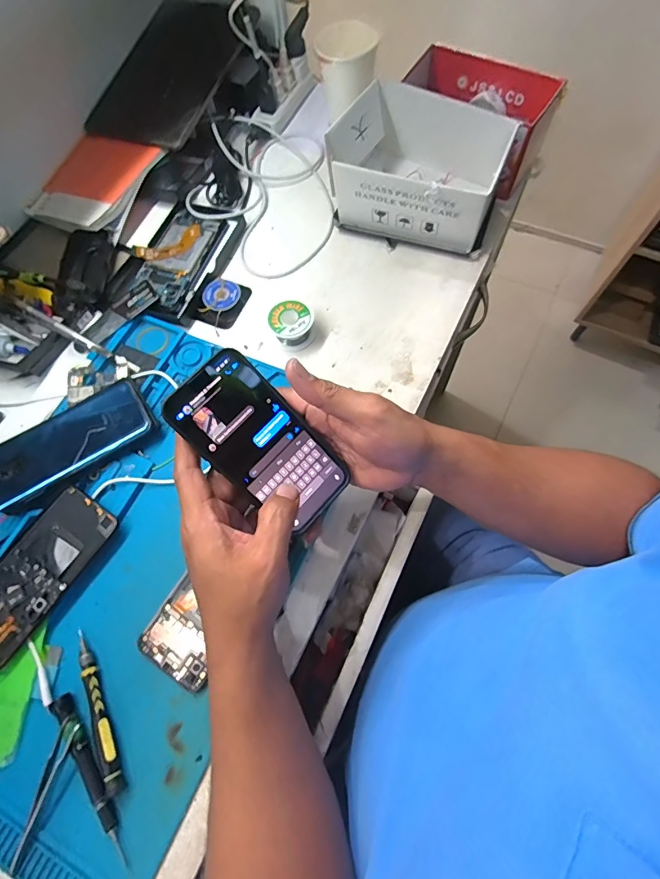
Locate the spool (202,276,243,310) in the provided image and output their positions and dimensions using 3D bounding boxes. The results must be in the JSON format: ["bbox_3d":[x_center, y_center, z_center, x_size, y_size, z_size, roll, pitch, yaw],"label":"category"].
[{"bbox_3d":[-0.132,-0.180,0.518,0.045,0.012,0.049,-1,68,3],"label":"spool"}]

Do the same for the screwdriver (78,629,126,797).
[{"bbox_3d":[-0.196,0.226,0.355,0.015,0.011,0.127,-27,69,-7],"label":"screwdriver"}]

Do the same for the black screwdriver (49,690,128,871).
[{"bbox_3d":[-0.192,0.269,0.338,0.017,0.012,0.130,-35,70,-10],"label":"black screwdriver"}]

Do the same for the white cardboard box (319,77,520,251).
[{"bbox_3d":[0.101,-0.318,0.505,0.185,0.113,0.131,21,71,12],"label":"white cardboard box"}]

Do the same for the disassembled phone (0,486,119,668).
[{"bbox_3d":[-0.277,0.123,0.398,0.073,0.012,0.155,30,73,14],"label":"disassembled phone"}]

